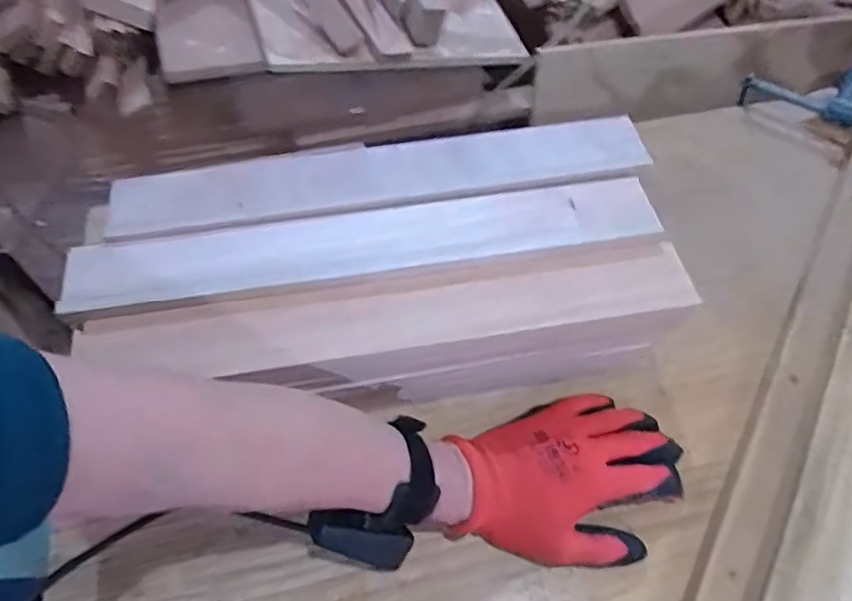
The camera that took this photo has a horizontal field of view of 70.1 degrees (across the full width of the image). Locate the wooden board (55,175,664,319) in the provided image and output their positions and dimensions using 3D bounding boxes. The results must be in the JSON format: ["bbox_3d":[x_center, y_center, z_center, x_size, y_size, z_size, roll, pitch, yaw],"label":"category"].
[{"bbox_3d":[-0.041,-0.043,0.459,0.434,0.015,0.059,-8,56,-5],"label":"wooden board"}]

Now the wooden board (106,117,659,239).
[{"bbox_3d":[-0.033,-0.103,0.487,0.420,0.016,0.064,-9,56,-6],"label":"wooden board"}]

